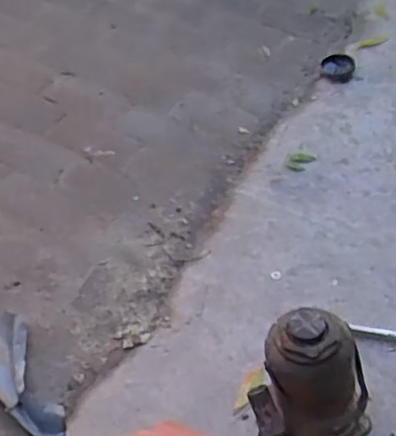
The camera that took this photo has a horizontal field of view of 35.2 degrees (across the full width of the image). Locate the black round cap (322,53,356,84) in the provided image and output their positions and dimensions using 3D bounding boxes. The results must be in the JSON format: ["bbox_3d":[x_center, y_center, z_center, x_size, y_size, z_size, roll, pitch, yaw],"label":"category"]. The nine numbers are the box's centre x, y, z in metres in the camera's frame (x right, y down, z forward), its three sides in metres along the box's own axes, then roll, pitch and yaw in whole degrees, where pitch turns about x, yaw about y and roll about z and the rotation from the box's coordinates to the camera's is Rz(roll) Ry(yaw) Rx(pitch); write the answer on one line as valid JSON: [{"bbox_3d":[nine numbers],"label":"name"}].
[{"bbox_3d":[0.332,-0.354,1.474,0.079,0.029,0.088,15,54,9],"label":"black round cap"}]

